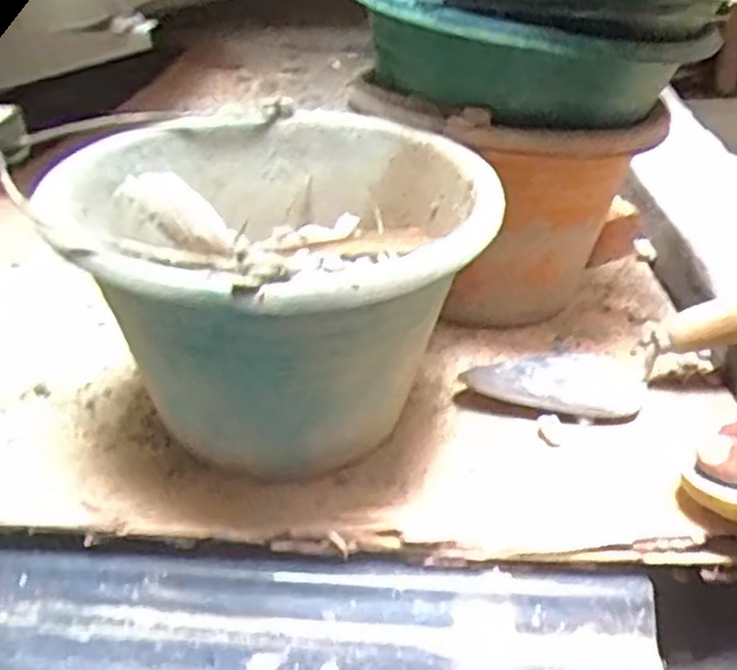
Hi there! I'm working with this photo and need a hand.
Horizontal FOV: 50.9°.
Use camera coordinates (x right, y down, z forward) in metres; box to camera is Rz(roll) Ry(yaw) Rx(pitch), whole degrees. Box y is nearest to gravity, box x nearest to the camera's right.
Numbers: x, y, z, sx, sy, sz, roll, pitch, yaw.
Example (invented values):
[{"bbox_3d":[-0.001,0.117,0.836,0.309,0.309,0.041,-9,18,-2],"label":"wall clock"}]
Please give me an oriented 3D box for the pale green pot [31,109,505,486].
[{"bbox_3d":[-0.053,-0.021,0.505,0.244,0.179,0.260,-2,33,1],"label":"pale green pot"}]

